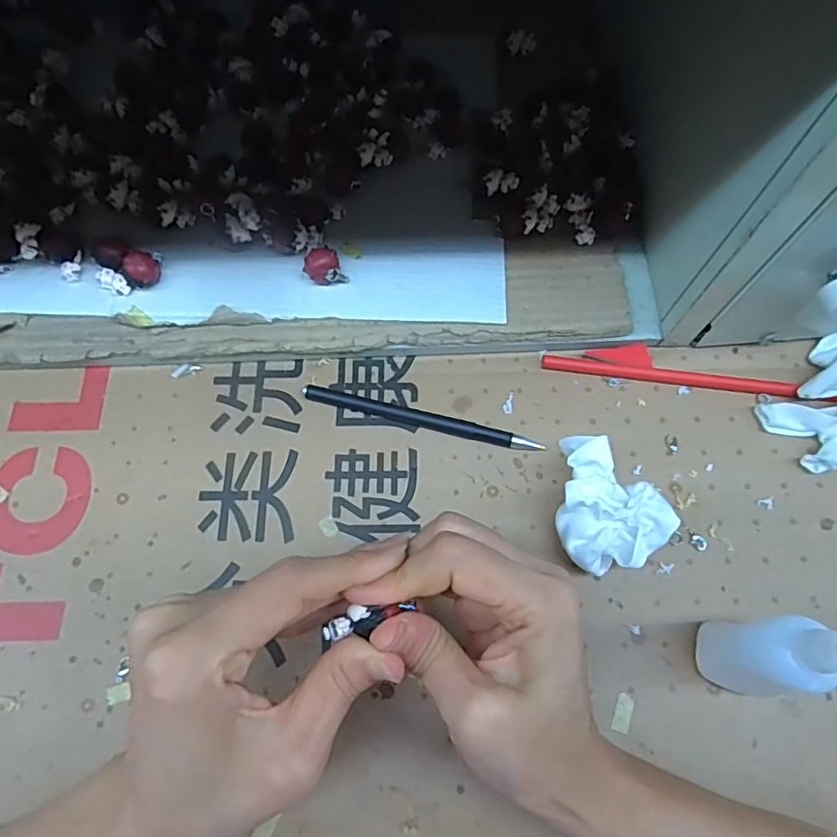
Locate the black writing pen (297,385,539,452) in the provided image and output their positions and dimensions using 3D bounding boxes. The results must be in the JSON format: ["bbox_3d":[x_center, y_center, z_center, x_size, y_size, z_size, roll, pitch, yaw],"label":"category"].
[{"bbox_3d":[0.002,-0.001,0.328,0.134,0.009,0.010,14,73,3],"label":"black writing pen"}]

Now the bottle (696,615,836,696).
[{"bbox_3d":[0.149,0.100,0.242,0.026,0.096,0.033,11,69,3],"label":"bottle"}]

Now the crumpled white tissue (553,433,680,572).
[{"bbox_3d":[0.090,0.047,0.295,0.052,0.037,0.064,-33,73,-13],"label":"crumpled white tissue"}]

